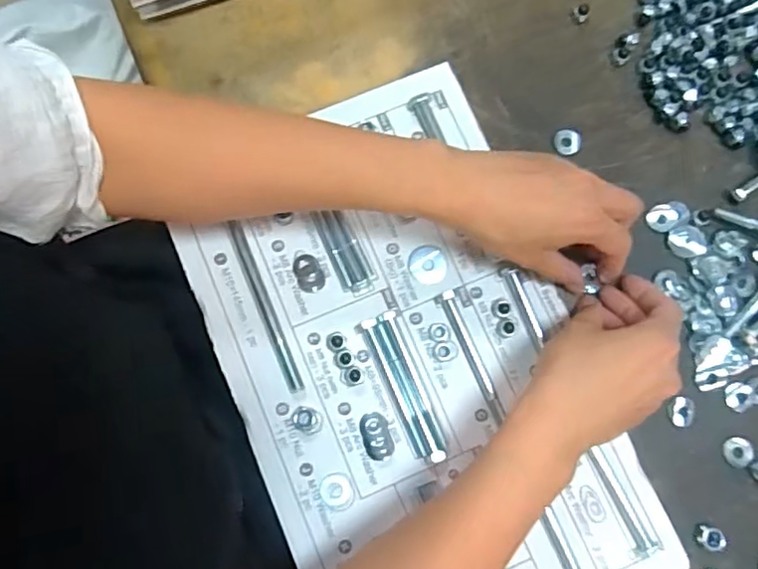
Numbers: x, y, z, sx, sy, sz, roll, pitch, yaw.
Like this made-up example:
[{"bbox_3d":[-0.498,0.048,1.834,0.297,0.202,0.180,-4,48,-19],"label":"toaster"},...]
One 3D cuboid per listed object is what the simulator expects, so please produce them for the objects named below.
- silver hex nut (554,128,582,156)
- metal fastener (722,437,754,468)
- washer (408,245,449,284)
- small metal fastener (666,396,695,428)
[{"bbox_3d":[0.143,-0.109,0.464,0.020,0.004,0.021,23,79,4],"label":"silver hex nut"},{"bbox_3d":[0.247,0.116,0.422,0.018,0.007,0.020,-2,79,-1],"label":"metal fastener"},{"bbox_3d":[0.036,-0.014,0.442,0.028,0.004,0.029,-7,79,-2],"label":"washer"},{"bbox_3d":[0.211,0.089,0.428,0.017,0.007,0.020,17,79,2],"label":"small metal fastener"}]

